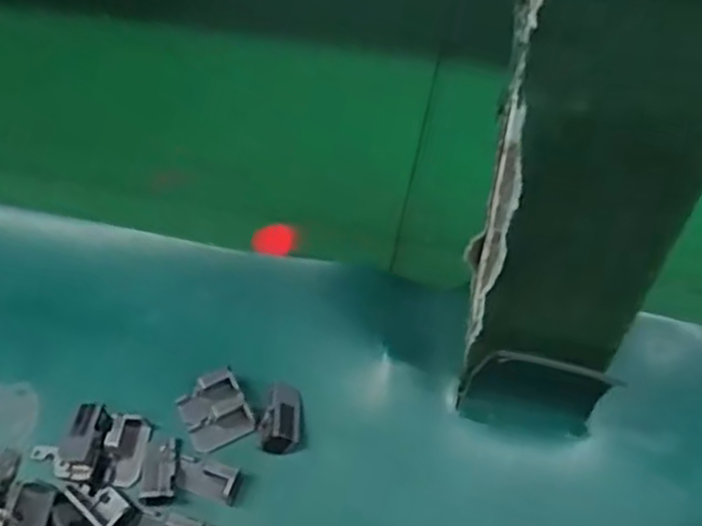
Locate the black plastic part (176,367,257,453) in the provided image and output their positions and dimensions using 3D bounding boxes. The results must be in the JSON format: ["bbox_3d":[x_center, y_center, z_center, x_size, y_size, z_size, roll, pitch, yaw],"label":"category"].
[{"bbox_3d":[-0.045,0.050,0.239,0.021,0.012,0.021,-24,59,-12],"label":"black plastic part"}]

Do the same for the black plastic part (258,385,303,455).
[{"bbox_3d":[-0.023,0.051,0.236,0.012,0.009,0.023,4,58,6],"label":"black plastic part"}]

